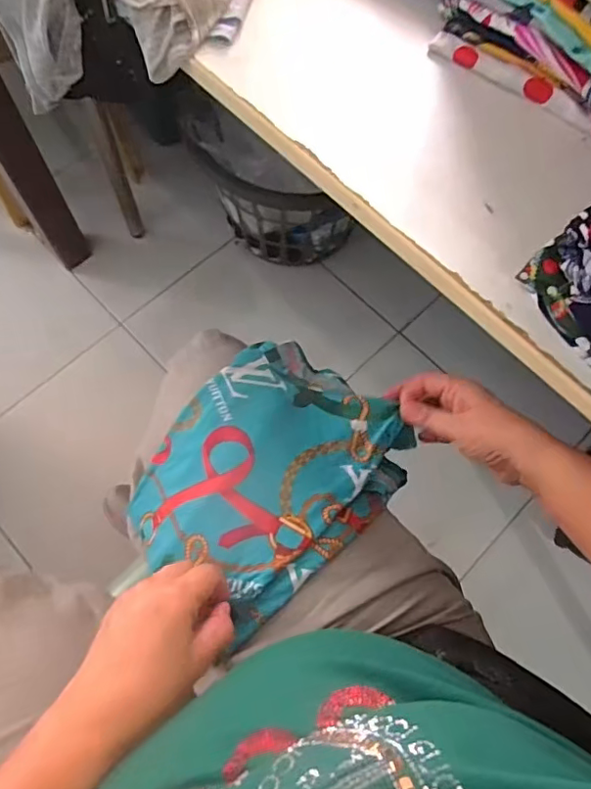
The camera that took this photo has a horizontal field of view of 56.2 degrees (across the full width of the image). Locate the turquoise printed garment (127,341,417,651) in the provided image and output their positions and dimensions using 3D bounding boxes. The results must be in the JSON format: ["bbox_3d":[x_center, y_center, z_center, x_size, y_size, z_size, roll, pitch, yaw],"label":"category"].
[{"bbox_3d":[-0.025,0.069,0.488,0.228,0.076,0.180,-42,77,-16],"label":"turquoise printed garment"}]

